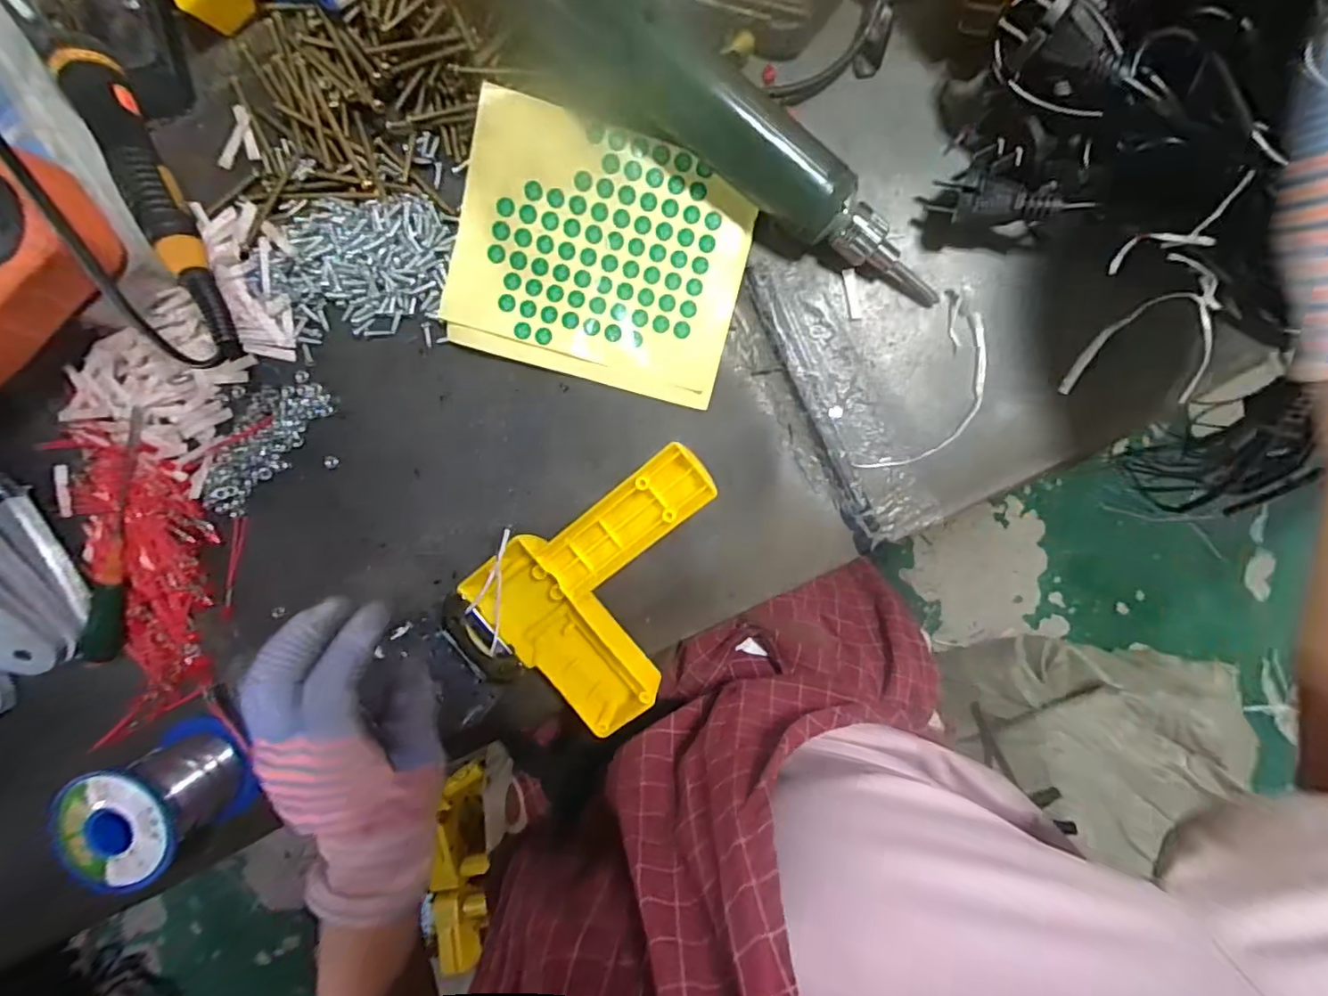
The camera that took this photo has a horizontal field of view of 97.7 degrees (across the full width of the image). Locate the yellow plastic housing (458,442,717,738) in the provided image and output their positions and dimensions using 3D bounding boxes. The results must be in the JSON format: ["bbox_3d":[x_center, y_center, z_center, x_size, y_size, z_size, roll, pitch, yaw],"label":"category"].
[{"bbox_3d":[-0.023,0.044,0.313,0.113,0.048,0.146,44,96,-1],"label":"yellow plastic housing"}]

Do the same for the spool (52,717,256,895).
[{"bbox_3d":[-0.292,0.176,0.340,0.063,0.081,0.063,0,95,3],"label":"spool"}]

